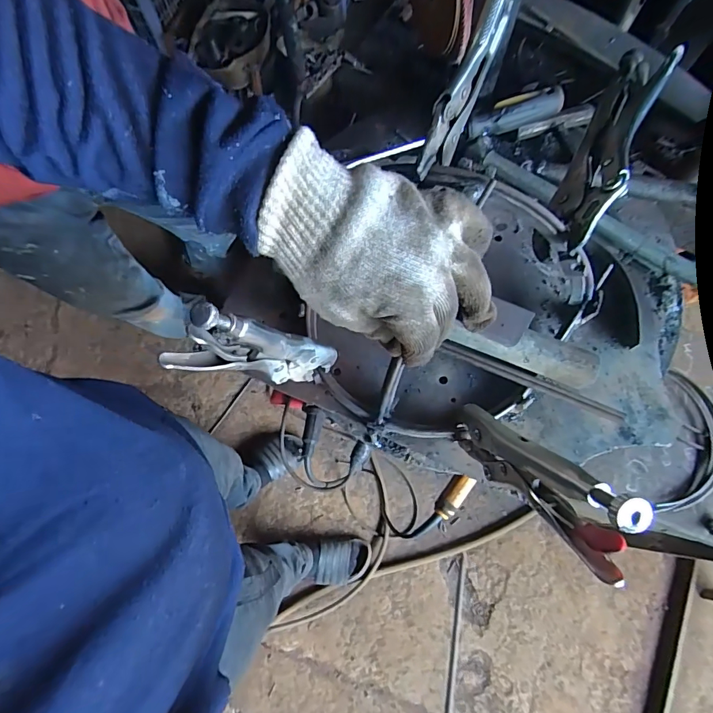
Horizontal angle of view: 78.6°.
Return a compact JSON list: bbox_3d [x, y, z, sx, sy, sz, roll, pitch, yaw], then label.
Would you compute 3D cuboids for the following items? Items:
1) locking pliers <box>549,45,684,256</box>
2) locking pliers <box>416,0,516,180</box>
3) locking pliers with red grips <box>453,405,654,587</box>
[{"bbox_3d":[0.208,-0.177,0.357,0.037,0.047,0.222,27,78,8],"label":"locking pliers"},{"bbox_3d":[0.085,-0.213,0.330,0.021,0.041,0.170,24,90,7],"label":"locking pliers"},{"bbox_3d":[0.103,0.072,0.275,0.024,0.183,0.049,-27,100,-6],"label":"locking pliers with red grips"}]

